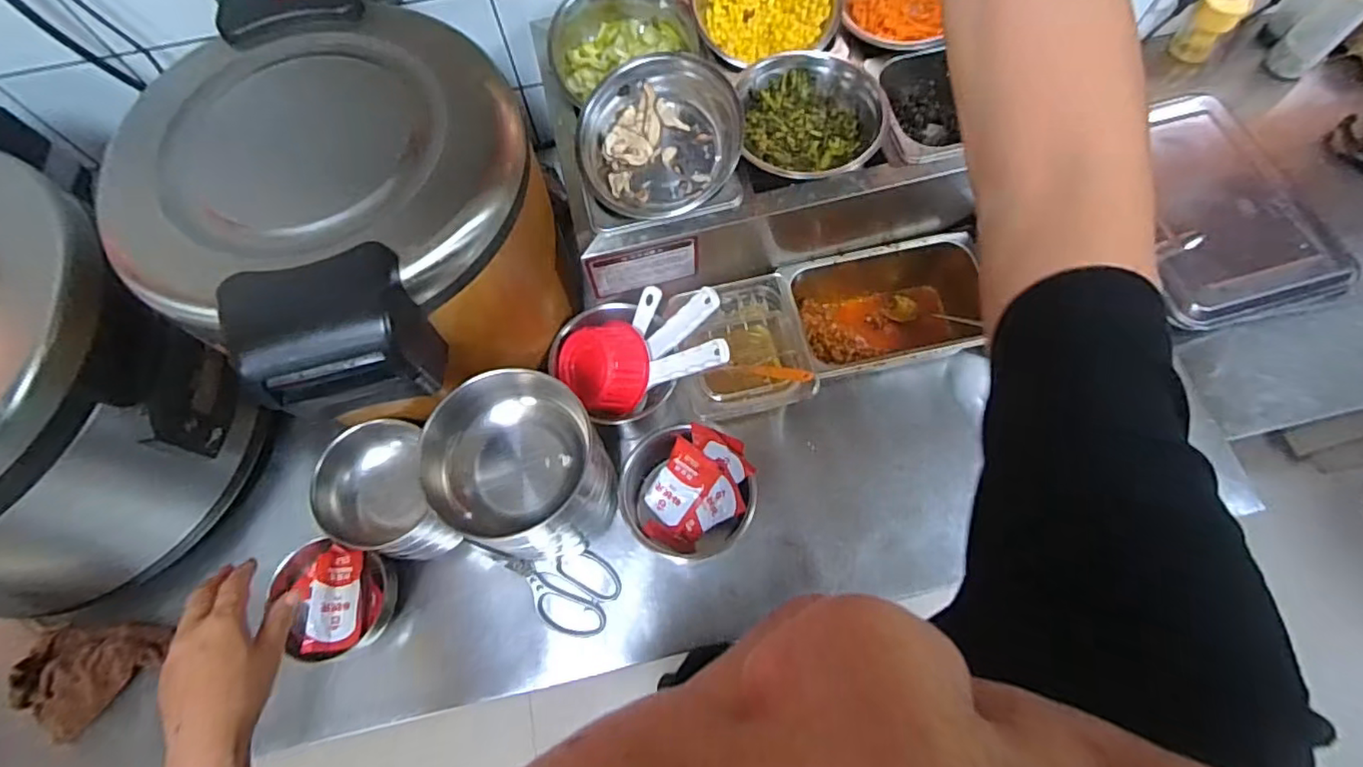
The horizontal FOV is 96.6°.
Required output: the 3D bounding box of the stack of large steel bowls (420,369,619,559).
[{"bbox_3d":[-0.164,0.103,0.670,0.157,0.240,0.144,-34,70,-12],"label":"stack of large steel bowls"}]

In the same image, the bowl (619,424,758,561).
[{"bbox_3d":[0.009,0.134,0.743,0.152,0.127,0.142,-1,67,1],"label":"bowl"}]

